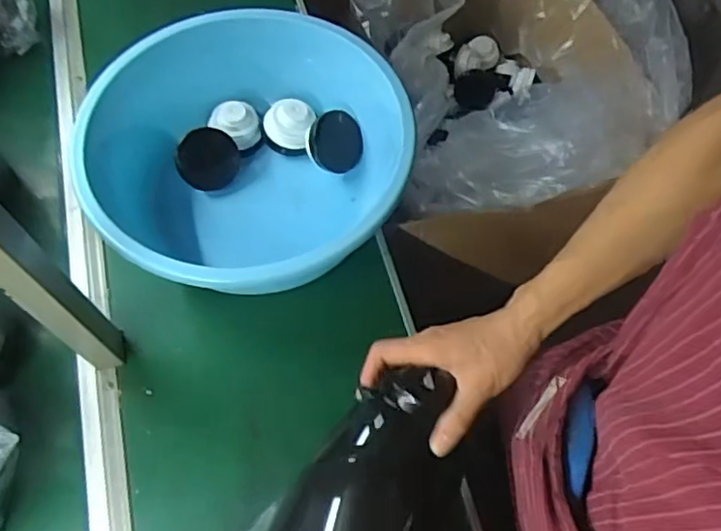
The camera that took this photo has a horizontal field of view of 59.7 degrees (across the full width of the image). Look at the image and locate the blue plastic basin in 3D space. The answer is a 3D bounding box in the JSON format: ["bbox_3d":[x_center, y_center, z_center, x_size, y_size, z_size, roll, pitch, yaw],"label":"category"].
[{"bbox_3d":[-0.125,-0.118,0.746,0.334,0.149,0.339,0,63,1],"label":"blue plastic basin"}]

